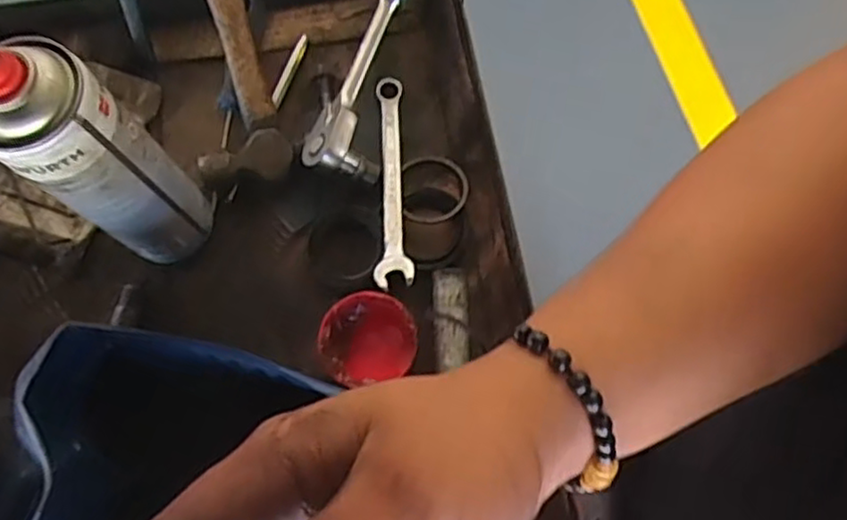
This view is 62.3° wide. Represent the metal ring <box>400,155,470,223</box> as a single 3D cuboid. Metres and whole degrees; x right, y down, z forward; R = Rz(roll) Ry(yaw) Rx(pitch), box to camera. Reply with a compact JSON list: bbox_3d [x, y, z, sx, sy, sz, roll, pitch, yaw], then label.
[{"bbox_3d":[0.009,-0.055,0.538,0.052,0.005,0.056,1,75,-2],"label":"metal ring"}]

